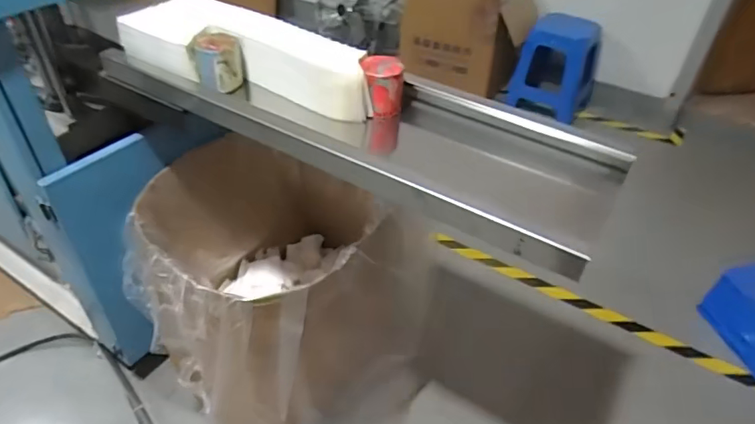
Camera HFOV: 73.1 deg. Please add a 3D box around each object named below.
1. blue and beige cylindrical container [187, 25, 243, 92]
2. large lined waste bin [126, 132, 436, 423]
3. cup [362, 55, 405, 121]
[{"bbox_3d":[-0.320,-0.306,1.024,0.101,0.093,0.096,-7,41,-10],"label":"blue and beige cylindrical container"},{"bbox_3d":[-0.212,0.213,1.358,0.653,0.636,0.681,1,41,-1],"label":"large lined waste bin"},{"bbox_3d":[0.009,-0.236,0.968,0.075,0.098,0.068,-4,41,-6],"label":"cup"}]

